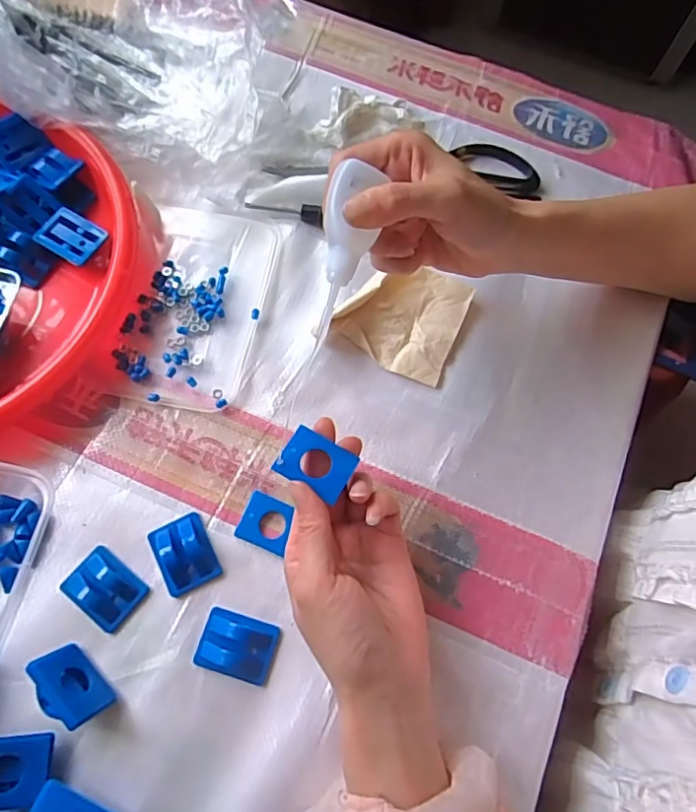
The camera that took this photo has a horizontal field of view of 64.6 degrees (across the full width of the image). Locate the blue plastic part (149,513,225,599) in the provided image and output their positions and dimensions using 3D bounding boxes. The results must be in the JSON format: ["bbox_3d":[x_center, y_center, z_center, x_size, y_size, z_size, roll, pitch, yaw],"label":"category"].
[{"bbox_3d":[-0.104,0.093,0.349,0.034,0.010,0.047,-27,73,-11],"label":"blue plastic part"}]

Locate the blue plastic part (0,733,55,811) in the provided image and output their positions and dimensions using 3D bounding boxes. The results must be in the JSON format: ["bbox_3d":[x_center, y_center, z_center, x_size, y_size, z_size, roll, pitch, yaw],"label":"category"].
[{"bbox_3d":[-0.185,0.198,0.298,0.043,0.014,0.034,6,68,-19],"label":"blue plastic part"}]

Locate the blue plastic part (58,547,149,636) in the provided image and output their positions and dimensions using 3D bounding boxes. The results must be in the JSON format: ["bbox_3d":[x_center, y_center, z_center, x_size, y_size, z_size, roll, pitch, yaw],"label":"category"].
[{"bbox_3d":[-0.151,0.112,0.339,0.045,0.009,0.034,37,72,11],"label":"blue plastic part"}]

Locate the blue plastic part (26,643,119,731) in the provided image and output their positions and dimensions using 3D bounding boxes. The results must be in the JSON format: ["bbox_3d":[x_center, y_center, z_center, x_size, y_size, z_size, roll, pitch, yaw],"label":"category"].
[{"bbox_3d":[-0.159,0.161,0.312,0.044,0.035,0.015,45,105,12],"label":"blue plastic part"}]

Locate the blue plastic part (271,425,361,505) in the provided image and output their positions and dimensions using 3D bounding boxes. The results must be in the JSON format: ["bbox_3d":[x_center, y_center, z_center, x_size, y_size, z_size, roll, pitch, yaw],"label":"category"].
[{"bbox_3d":[-0.018,0.032,0.312,0.039,0.005,0.030,26,71,8],"label":"blue plastic part"}]

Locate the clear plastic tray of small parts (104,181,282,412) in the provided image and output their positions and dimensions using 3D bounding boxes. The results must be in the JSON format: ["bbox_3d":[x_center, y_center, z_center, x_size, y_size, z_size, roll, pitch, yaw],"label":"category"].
[{"bbox_3d":[-0.117,-0.079,0.410,0.105,0.009,0.163,9,69,1],"label":"clear plastic tray of small parts"}]

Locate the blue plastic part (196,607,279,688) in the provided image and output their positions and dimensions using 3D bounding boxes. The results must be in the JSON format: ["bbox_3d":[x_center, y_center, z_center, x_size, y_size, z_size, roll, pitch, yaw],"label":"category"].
[{"bbox_3d":[-0.067,0.143,0.329,0.045,0.014,0.035,15,70,4],"label":"blue plastic part"}]

